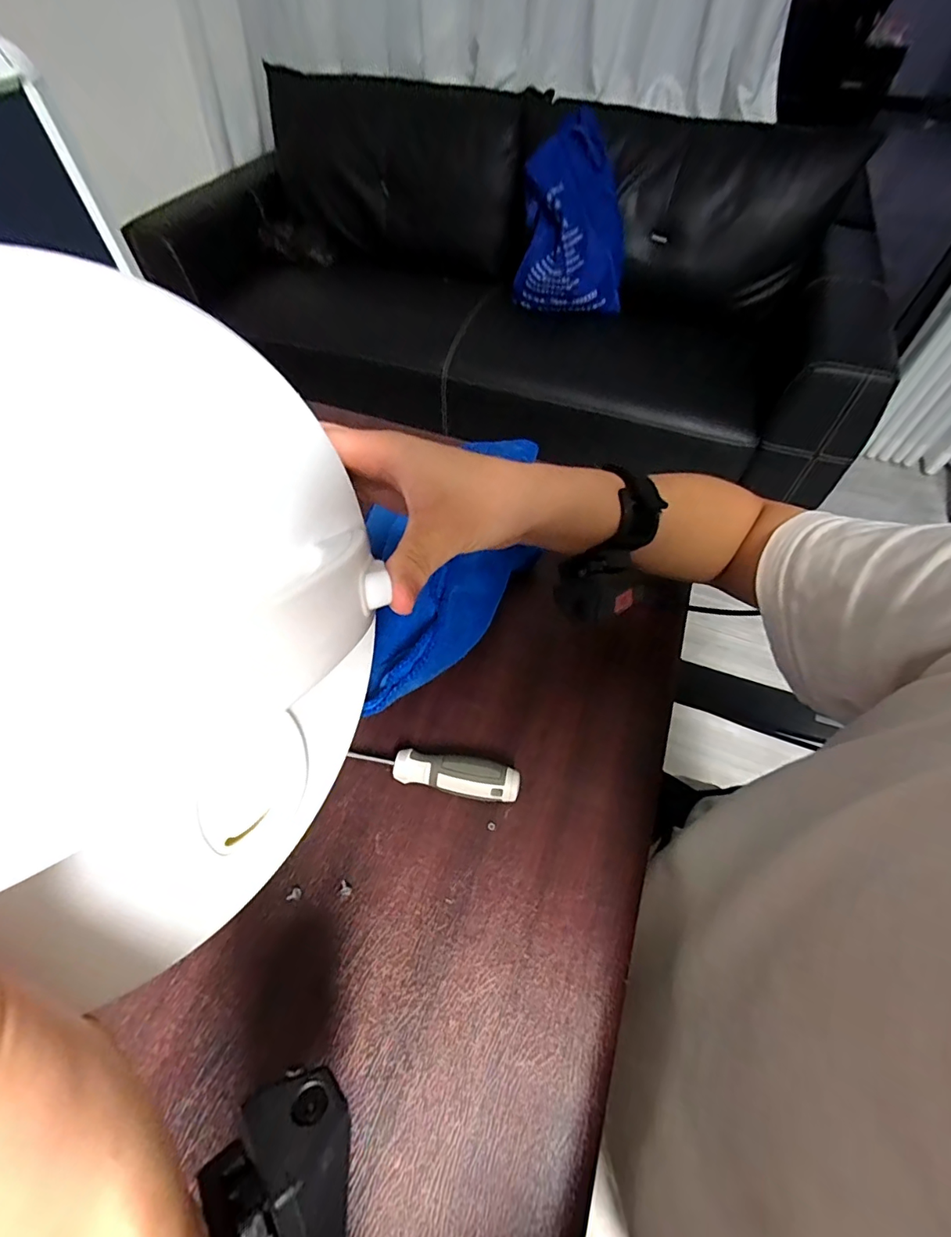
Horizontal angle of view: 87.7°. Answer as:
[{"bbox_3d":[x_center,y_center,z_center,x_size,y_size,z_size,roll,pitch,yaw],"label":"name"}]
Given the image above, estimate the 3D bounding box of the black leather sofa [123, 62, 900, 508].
[{"bbox_3d":[0.025,-0.960,1.496,2.014,0.746,0.841,13,56,7],"label":"black leather sofa"}]

